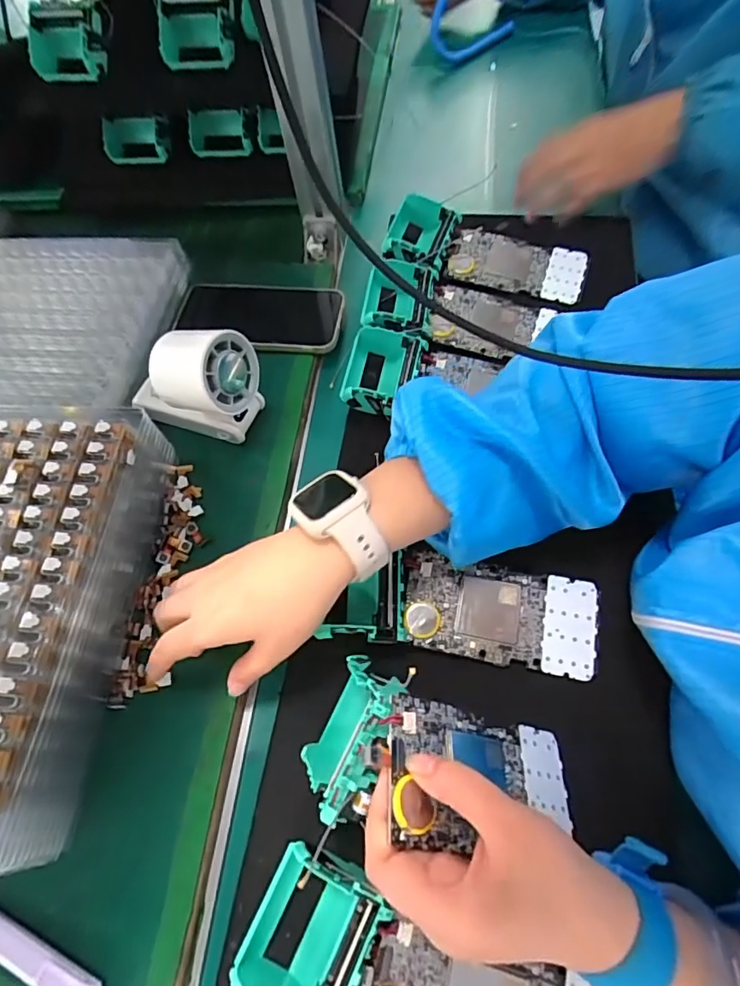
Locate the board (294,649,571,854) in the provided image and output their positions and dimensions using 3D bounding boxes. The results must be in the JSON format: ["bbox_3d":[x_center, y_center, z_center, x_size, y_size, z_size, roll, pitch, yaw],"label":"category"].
[{"bbox_3d":[0.040,0.141,0.283,0.149,0.082,0.079,7,65,6],"label":"board"}]

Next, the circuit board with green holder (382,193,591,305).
[{"bbox_3d":[0.108,-0.232,0.486,0.191,0.027,0.077,14,66,10],"label":"circuit board with green holder"}]

